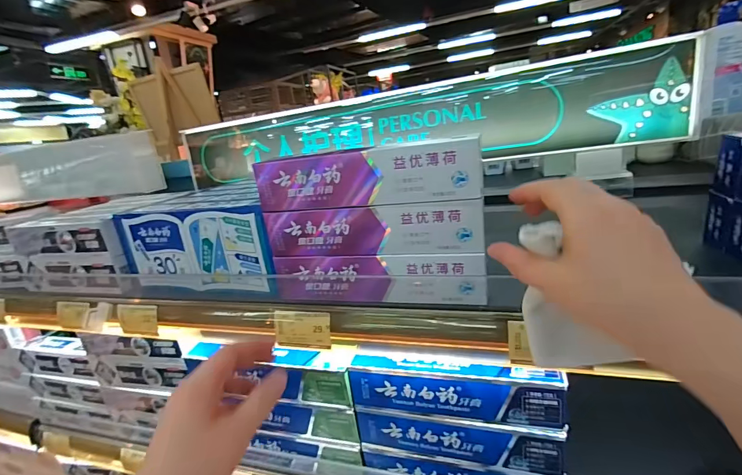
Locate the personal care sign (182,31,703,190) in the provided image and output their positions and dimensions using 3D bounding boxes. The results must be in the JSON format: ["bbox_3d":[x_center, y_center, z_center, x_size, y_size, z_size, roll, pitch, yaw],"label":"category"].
[{"bbox_3d":[0.025,-0.221,0.748,1.005,0.149,0.055,-2,17,19],"label":"personal care sign"}]

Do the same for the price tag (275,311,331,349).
[{"bbox_3d":[-0.071,0.097,0.383,0.063,0.038,0.005,-3,5,18],"label":"price tag"}]

